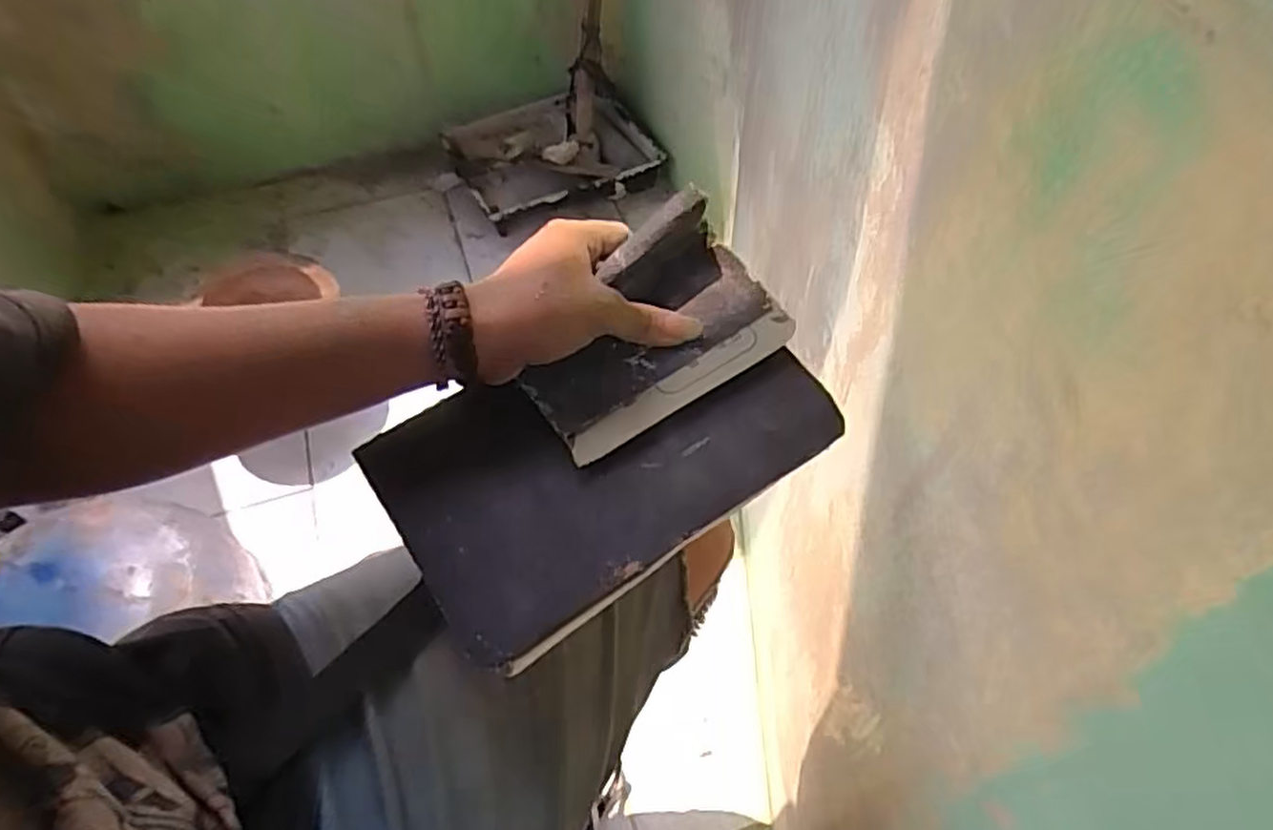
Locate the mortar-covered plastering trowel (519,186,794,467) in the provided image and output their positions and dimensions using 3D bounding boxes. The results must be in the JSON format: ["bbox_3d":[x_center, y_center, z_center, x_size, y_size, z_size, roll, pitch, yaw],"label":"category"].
[{"bbox_3d":[0.008,-0.050,0.389,0.142,0.052,0.084,-31,61,-20],"label":"mortar-covered plastering trowel"}]

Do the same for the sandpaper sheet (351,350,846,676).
[{"bbox_3d":[-0.015,0.015,0.383,0.219,0.017,0.135,-31,61,-20],"label":"sandpaper sheet"}]

